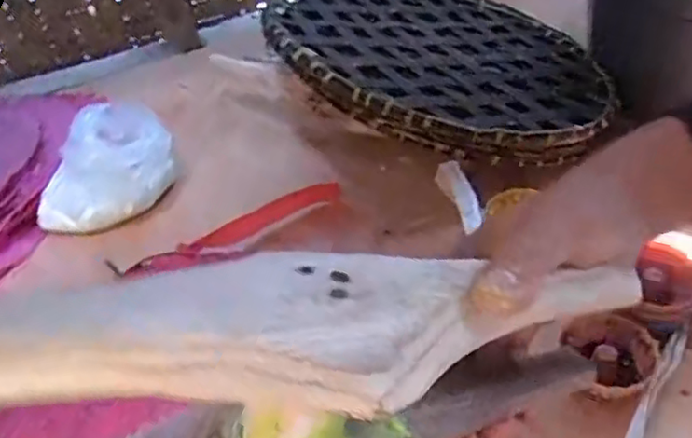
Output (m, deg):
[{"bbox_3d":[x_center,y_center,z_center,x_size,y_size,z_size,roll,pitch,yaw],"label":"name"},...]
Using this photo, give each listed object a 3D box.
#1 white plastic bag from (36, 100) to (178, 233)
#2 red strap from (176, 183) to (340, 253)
[{"bbox_3d":[-0.218,-0.054,0.584,0.079,0.075,0.132,30,52,35],"label":"white plastic bag"},{"bbox_3d":[-0.071,0.000,0.550,0.144,0.014,0.023,-20,42,-14],"label":"red strap"}]

